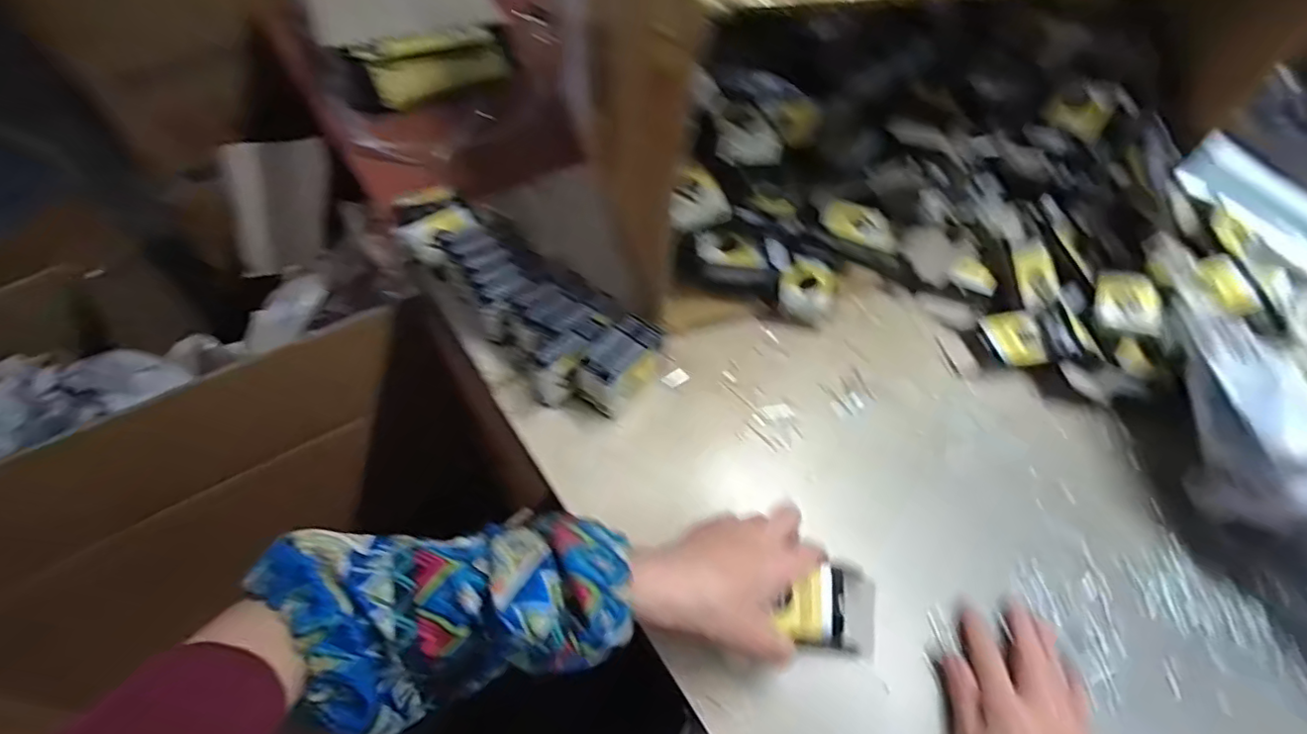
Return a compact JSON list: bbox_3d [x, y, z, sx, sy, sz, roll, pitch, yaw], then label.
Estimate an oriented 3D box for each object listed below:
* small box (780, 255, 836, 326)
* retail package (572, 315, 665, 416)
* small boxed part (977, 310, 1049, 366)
[{"bbox_3d":[0.155,-0.072,0.591,0.054,0.046,0.053,14,54,10],"label":"small box"},{"bbox_3d":[-0.027,0.000,0.523,0.047,0.061,0.081,32,59,21],"label":"retail package"},{"bbox_3d":[0.350,-0.026,0.572,0.051,0.017,0.061,-4,53,-5],"label":"small boxed part"}]

